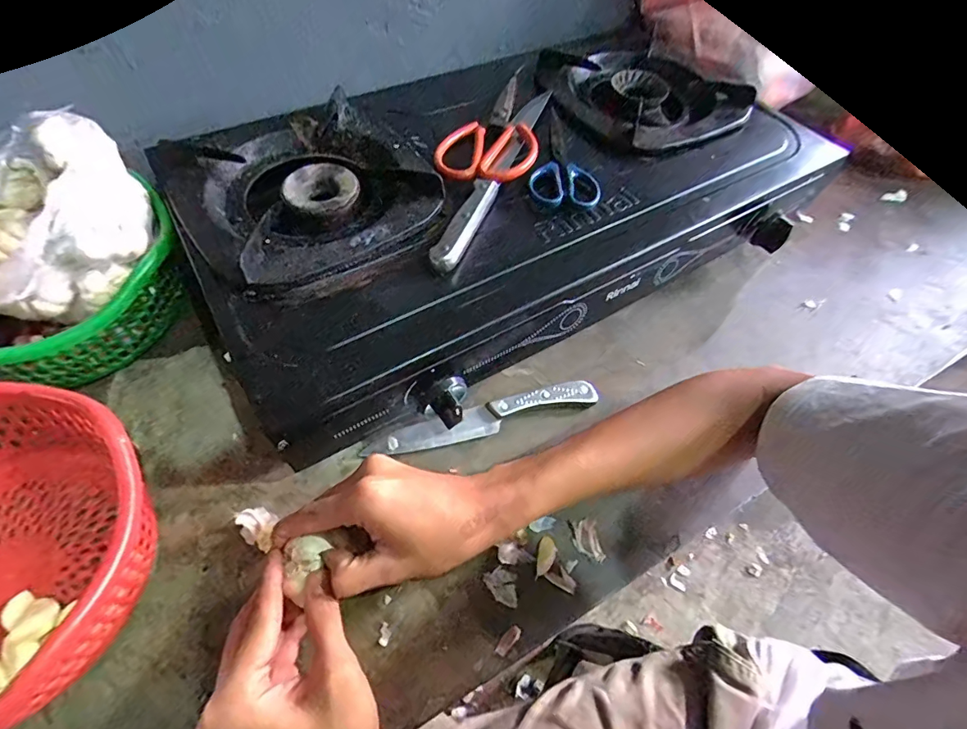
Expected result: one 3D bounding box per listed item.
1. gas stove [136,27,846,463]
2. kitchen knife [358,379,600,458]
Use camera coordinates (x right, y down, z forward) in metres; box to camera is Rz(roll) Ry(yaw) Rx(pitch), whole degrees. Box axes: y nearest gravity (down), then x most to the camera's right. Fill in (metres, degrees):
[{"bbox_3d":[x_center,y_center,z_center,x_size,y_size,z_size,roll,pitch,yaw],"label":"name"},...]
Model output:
[{"bbox_3d":[0.004,-0.188,0.479,0.582,0.121,0.376,-27,61,-19],"label":"gas stove"},{"bbox_3d":[0.001,0.046,0.399,0.203,0.009,0.028,-15,86,-9],"label":"kitchen knife"}]

